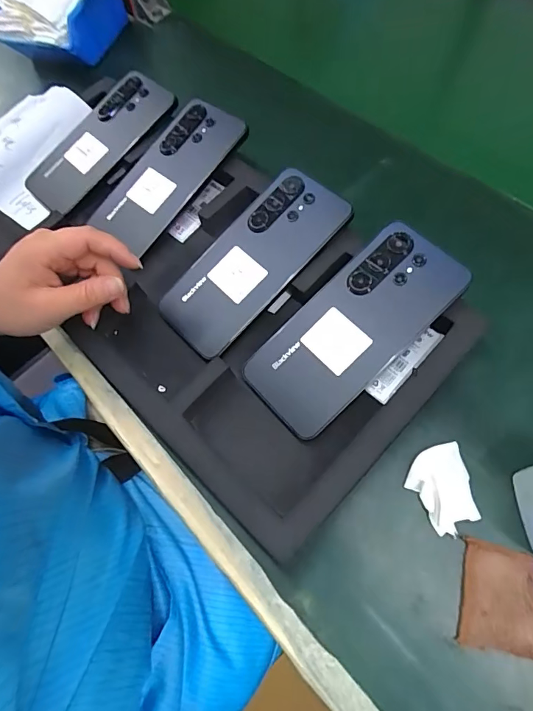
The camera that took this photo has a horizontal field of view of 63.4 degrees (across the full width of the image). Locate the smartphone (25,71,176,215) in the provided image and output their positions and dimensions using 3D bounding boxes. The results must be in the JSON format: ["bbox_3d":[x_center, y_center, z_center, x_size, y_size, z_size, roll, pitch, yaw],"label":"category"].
[{"bbox_3d":[-0.172,-0.221,0.442,0.168,0.012,0.091,-45,71,-1],"label":"smartphone"}]

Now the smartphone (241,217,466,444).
[{"bbox_3d":[0.062,-0.021,0.316,0.167,0.006,0.078,-45,67,0],"label":"smartphone"}]

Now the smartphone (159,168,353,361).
[{"bbox_3d":[-0.012,-0.078,0.353,0.076,0.011,0.167,42,88,18],"label":"smartphone"}]

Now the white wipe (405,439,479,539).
[{"bbox_3d":[0.117,0.089,0.287,0.038,0.010,0.055,-11,64,1],"label":"white wipe"}]

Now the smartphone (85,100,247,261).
[{"bbox_3d":[-0.094,-0.171,0.406,0.073,0.012,0.153,41,89,18],"label":"smartphone"}]

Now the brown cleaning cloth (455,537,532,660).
[{"bbox_3d":[0.146,0.149,0.263,0.048,0.008,0.059,11,66,11],"label":"brown cleaning cloth"}]

